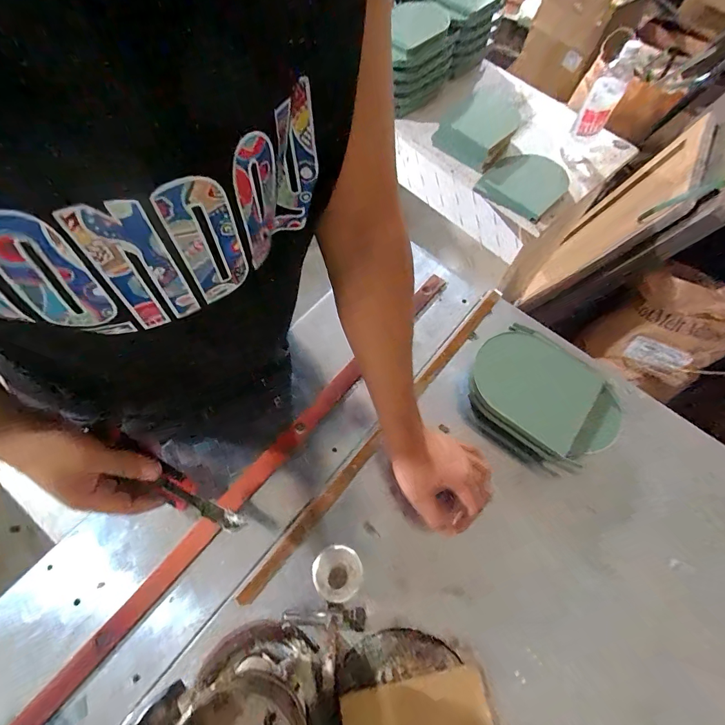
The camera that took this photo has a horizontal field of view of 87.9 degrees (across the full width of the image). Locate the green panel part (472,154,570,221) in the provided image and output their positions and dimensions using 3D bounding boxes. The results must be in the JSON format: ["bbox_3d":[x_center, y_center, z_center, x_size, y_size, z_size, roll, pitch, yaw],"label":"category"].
[{"bbox_3d":[0.370,-0.410,0.857,0.167,0.040,0.184,41,71,15],"label":"green panel part"}]

